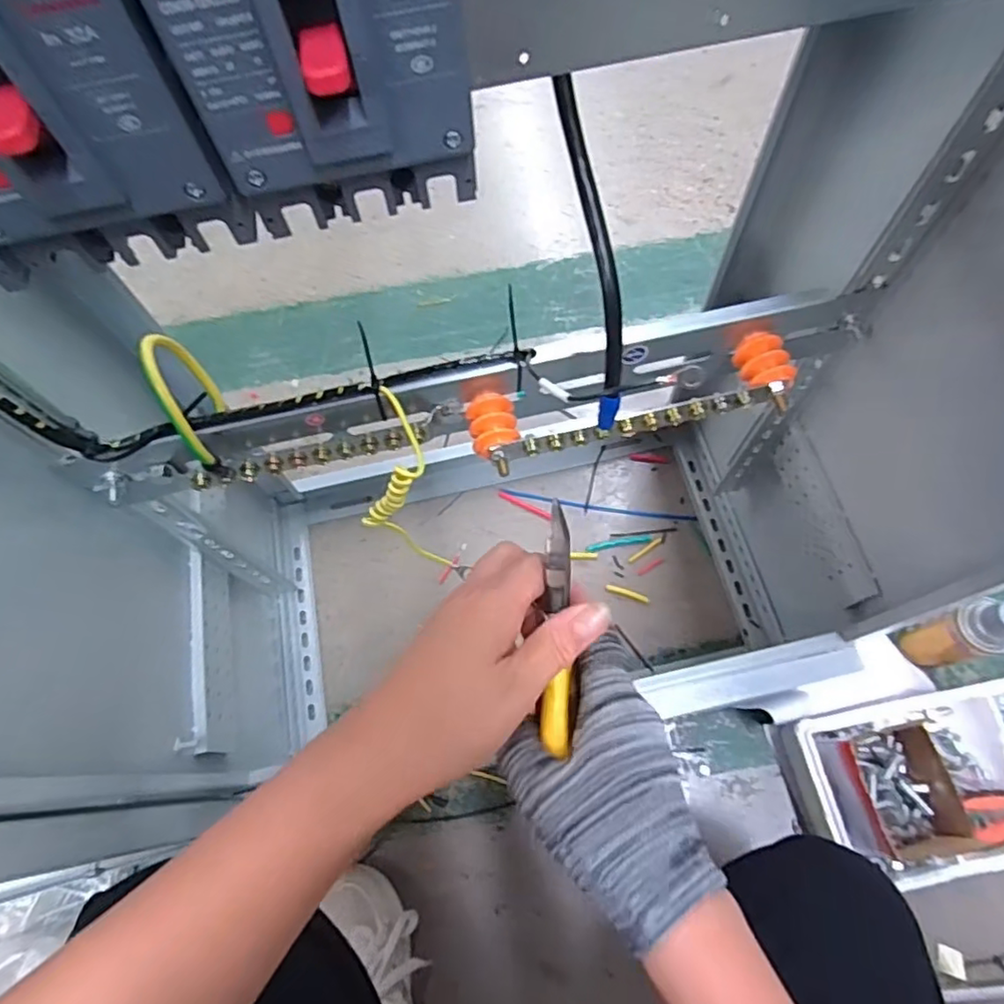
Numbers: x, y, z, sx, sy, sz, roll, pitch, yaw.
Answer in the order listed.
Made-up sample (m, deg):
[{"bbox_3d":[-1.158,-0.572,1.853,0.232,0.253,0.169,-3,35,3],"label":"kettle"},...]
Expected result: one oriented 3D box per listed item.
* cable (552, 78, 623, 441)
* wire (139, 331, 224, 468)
[{"bbox_3d":[0.055,-0.127,0.355,0.012,0.197,0.034,-16,30,-4],"label":"cable"},{"bbox_3d":[-0.201,-0.065,0.396,0.010,0.082,0.077,-16,68,-3],"label":"wire"}]

